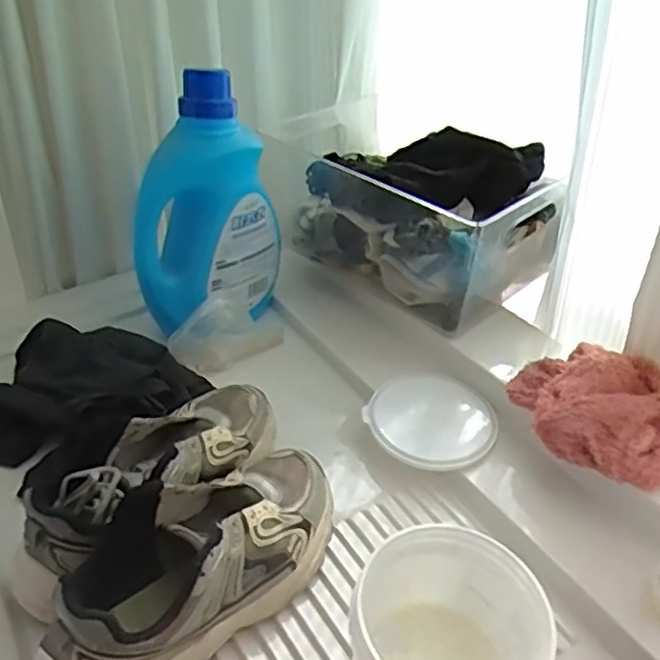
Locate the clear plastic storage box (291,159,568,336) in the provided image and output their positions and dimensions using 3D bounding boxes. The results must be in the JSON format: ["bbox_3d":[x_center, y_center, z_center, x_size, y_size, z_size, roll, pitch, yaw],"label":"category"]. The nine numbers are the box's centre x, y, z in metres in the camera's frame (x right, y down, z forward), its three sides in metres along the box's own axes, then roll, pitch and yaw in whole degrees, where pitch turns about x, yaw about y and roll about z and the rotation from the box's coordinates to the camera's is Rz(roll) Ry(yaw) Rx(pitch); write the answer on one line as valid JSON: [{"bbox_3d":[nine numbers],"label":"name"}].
[{"bbox_3d":[0.098,-0.136,0.767,0.172,0.127,0.278,-29,47,-31],"label":"clear plastic storage box"}]

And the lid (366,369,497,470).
[{"bbox_3d":[0.101,0.083,0.633,0.112,0.018,0.115,0,39,0],"label":"lid"}]

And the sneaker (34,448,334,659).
[{"bbox_3d":[-0.095,0.165,0.469,0.091,0.101,0.246,31,49,33],"label":"sneaker"}]

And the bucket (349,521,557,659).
[{"bbox_3d":[0.073,0.206,0.435,0.109,0.091,0.118,0,39,0],"label":"bucket"}]

